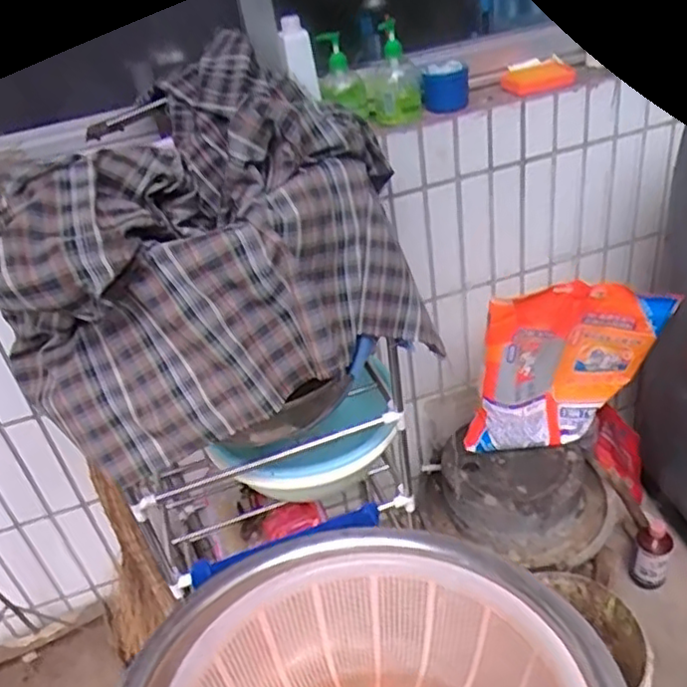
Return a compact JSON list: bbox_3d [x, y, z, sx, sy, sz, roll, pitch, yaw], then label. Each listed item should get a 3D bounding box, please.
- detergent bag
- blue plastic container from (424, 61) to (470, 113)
[{"bbox_3d":[0.424,0.049,1.273,0.332,0.347,0.078,-5,35,-1],"label":"detergent bag"},{"bbox_3d":[0.185,-0.461,1.194,0.078,0.075,0.077,3,36,10],"label":"blue plastic container"}]

